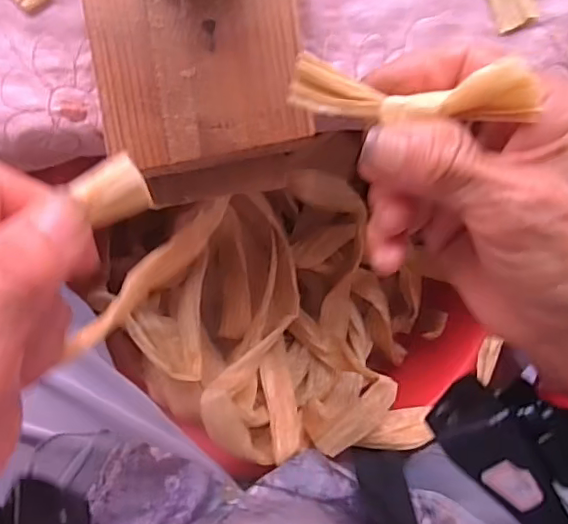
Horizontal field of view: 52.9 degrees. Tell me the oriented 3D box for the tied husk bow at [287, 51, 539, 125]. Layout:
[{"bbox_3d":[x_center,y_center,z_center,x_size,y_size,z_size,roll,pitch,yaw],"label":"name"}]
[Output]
[{"bbox_3d":[0.041,-0.055,0.185,0.077,0.013,0.015,5,90,7],"label":"tied husk bow"}]

